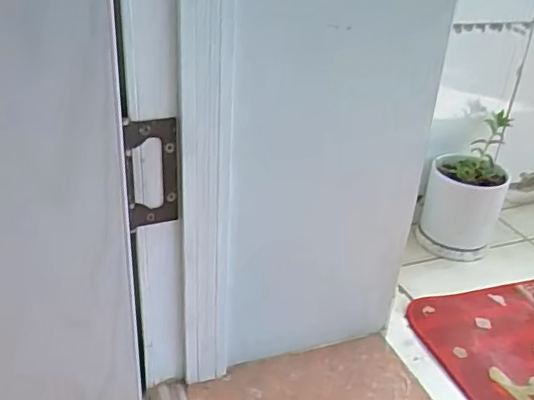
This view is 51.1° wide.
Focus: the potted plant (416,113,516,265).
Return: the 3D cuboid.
[{"bbox_3d":[0.338,-0.022,0.950,0.124,0.198,0.151,14,32,18],"label":"potted plant"}]

